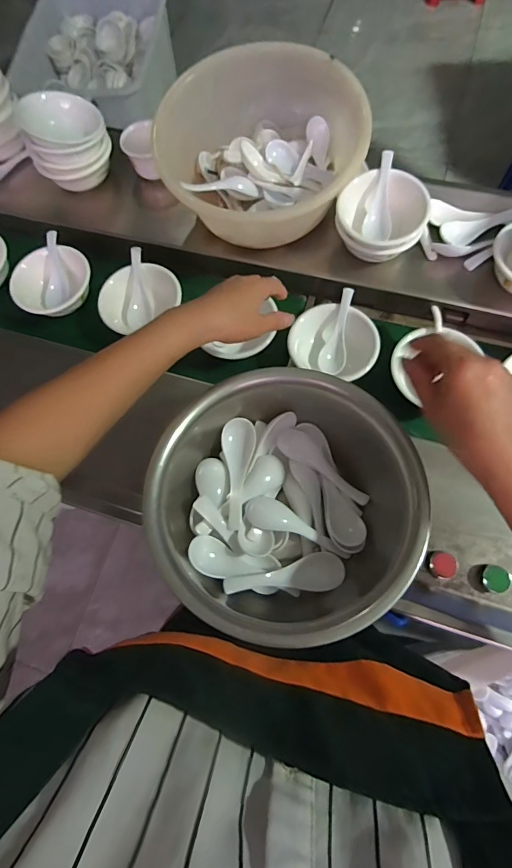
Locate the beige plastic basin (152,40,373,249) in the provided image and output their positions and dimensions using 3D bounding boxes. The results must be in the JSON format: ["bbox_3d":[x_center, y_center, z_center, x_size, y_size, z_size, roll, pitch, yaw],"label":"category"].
[{"bbox_3d":[0.007,-0.380,0.538,0.263,0.113,0.219,18,74,4],"label":"beige plastic basin"}]

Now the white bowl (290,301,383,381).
[{"bbox_3d":[0.102,-0.120,0.531,0.111,0.044,0.098,14,74,3],"label":"white bowl"}]

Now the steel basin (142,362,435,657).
[{"bbox_3d":[0.019,0.069,0.392,0.204,0.104,0.237,-43,79,-12],"label":"steel basin"}]

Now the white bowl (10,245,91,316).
[{"bbox_3d":[-0.299,-0.222,0.599,0.110,0.042,0.102,0,74,-1],"label":"white bowl"}]

